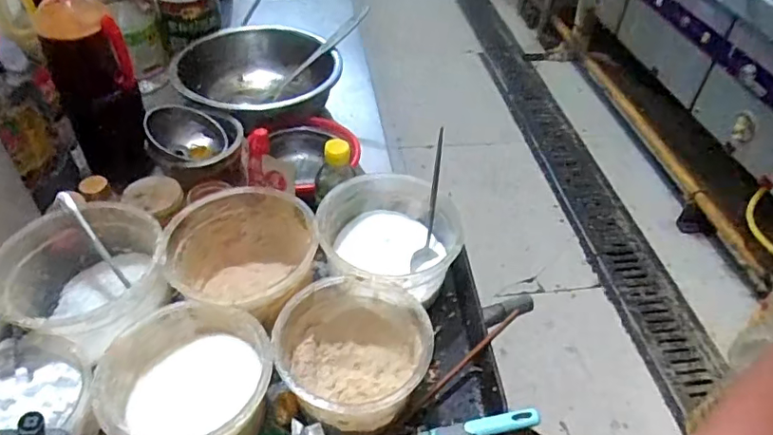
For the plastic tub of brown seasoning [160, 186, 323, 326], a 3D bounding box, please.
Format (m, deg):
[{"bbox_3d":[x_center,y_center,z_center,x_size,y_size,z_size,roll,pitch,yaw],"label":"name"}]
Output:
[{"bbox_3d":[-0.164,0.059,0.660,0.163,0.110,0.170,1,43,-1],"label":"plastic tub of brown seasoning"}]

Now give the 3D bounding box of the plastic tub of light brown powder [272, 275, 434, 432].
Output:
[{"bbox_3d":[-0.034,0.147,0.579,0.148,0.095,0.146,1,43,-1],"label":"plastic tub of light brown powder"}]

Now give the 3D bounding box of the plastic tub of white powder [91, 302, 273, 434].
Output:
[{"bbox_3d":[-0.186,0.176,0.545,0.152,0.110,0.150,1,43,-1],"label":"plastic tub of white powder"}]

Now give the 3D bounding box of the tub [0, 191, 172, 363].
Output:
[{"bbox_3d":[-0.338,0.074,0.631,0.166,0.110,0.168,1,43,-1],"label":"tub"}]

